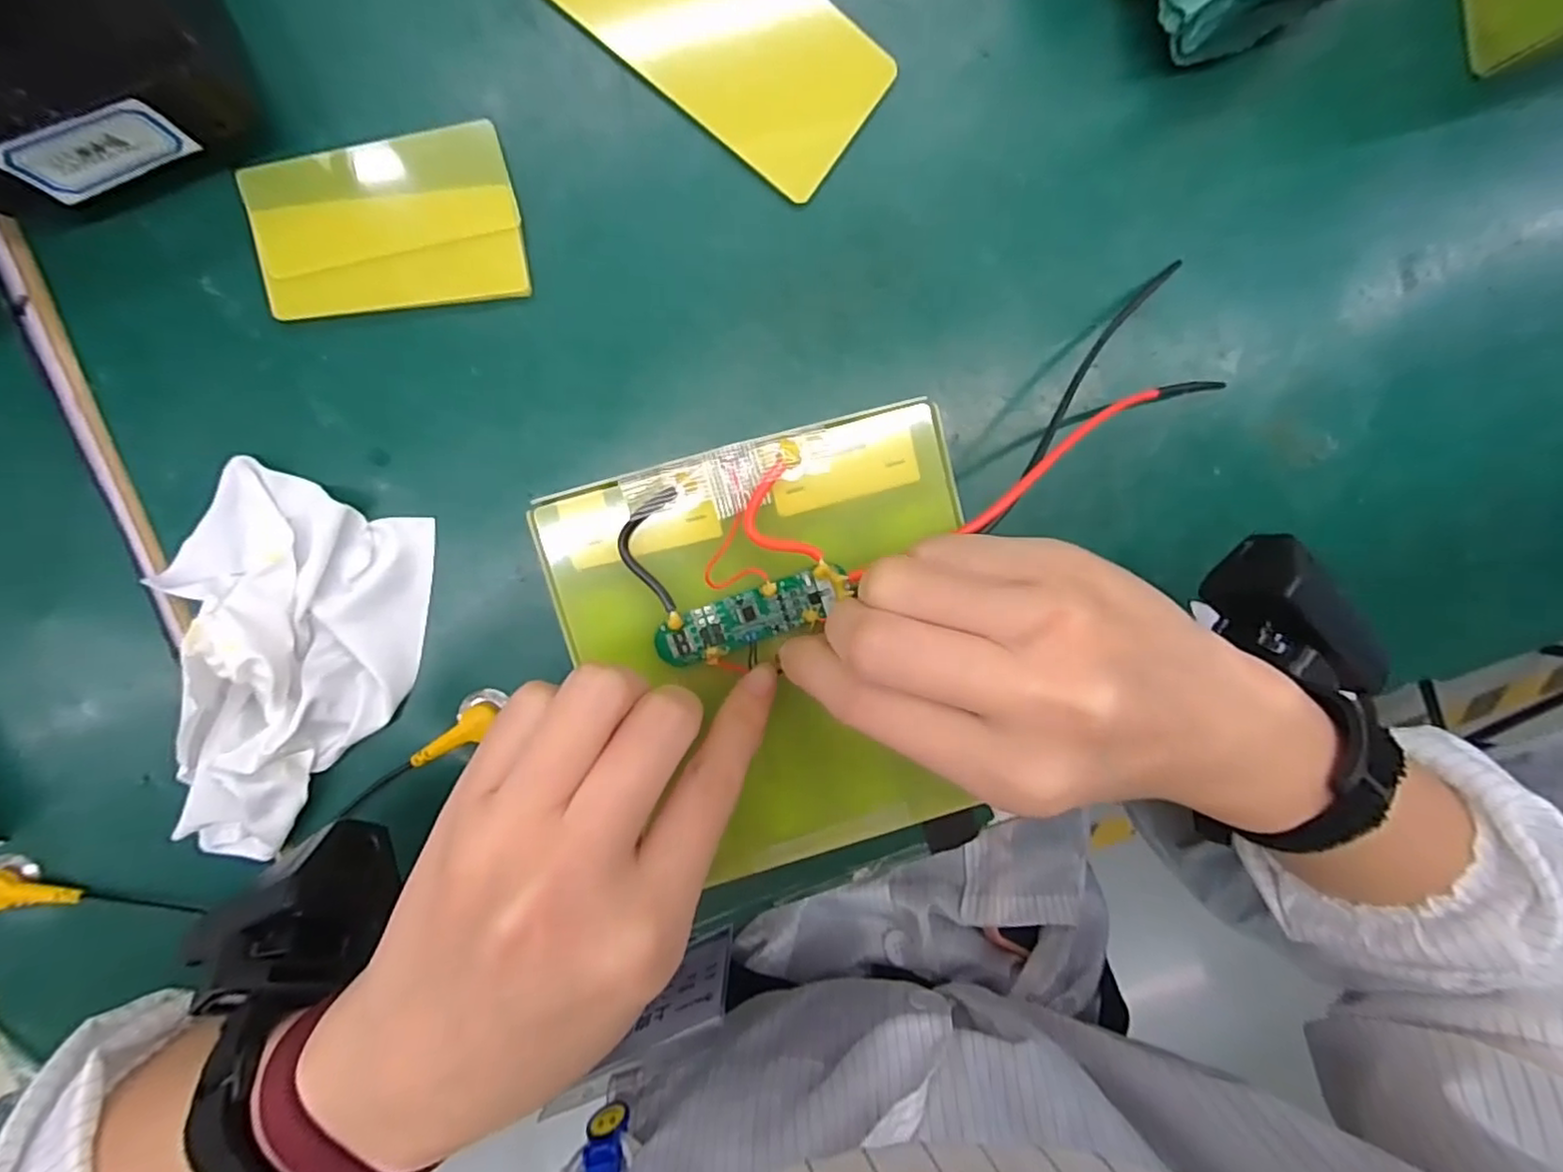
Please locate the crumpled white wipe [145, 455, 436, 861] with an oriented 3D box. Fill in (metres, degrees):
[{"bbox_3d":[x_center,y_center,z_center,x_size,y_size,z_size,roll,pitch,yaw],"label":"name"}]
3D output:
[{"bbox_3d":[-0.203,0.037,0.256,0.093,0.038,0.153,20,95,-7],"label":"crumpled white wipe"}]

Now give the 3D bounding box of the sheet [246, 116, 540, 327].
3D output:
[{"bbox_3d":[-0.151,-0.139,0.255,0.094,0.005,0.061,-10,98,-4],"label":"sheet"}]

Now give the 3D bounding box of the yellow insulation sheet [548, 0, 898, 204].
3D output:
[{"bbox_3d":[-0.027,-0.224,0.260,0.139,0.004,0.070,35,93,-8],"label":"yellow insulation sheet"}]

